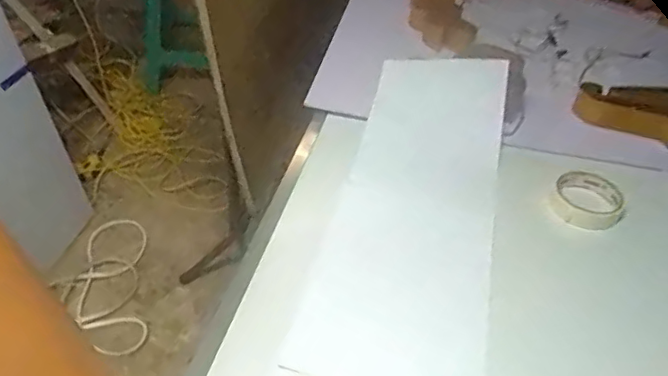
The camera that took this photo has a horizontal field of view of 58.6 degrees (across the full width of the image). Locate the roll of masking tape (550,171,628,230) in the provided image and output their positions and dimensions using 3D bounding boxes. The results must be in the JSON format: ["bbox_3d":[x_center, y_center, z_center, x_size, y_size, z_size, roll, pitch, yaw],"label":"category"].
[{"bbox_3d":[0.342,0.014,0.798,0.088,0.037,0.089,4,40,-3],"label":"roll of masking tape"}]

